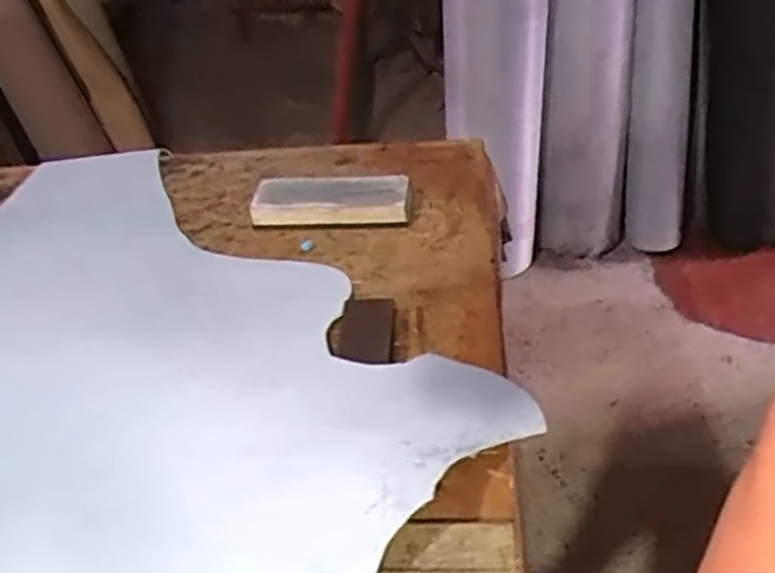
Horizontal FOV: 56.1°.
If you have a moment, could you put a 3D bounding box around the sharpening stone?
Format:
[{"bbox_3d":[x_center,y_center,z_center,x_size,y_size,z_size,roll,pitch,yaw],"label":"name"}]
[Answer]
[{"bbox_3d":[-0.063,-0.100,0.844,0.178,0.033,0.070,1,41,8],"label":"sharpening stone"}]

